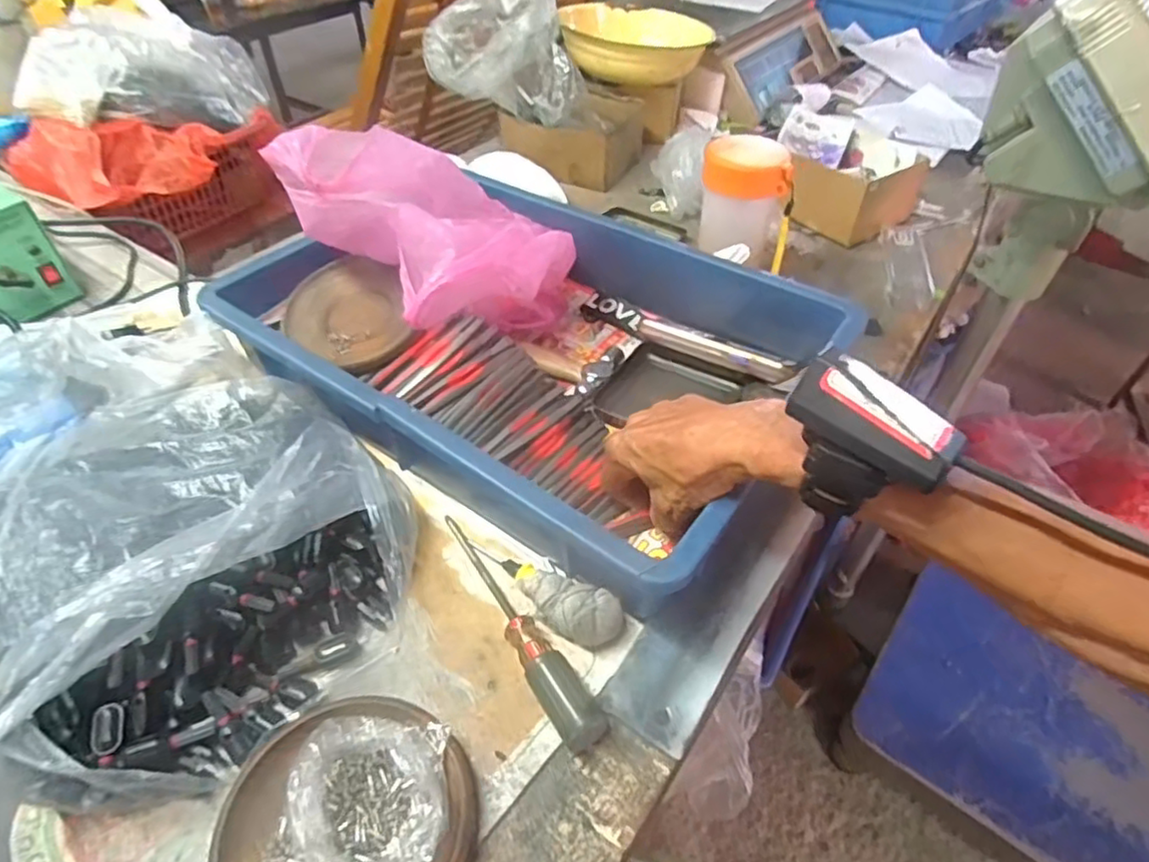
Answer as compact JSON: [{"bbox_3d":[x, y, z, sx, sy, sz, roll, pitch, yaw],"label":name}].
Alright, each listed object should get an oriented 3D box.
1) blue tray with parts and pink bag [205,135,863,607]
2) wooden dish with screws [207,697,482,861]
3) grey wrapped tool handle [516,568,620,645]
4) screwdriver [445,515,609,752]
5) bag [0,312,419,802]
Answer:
[{"bbox_3d":[-0.020,-0.092,0.476,0.383,0.156,0.289,28,52,24],"label":"blue tray with parts and pink bag"},{"bbox_3d":[-0.105,0.178,0.301,0.116,0.044,0.109,0,46,0],"label":"wooden dish with screws"},{"bbox_3d":[-0.004,0.101,0.382,0.065,0.023,0.029,29,52,25],"label":"grey wrapped tool handle"},{"bbox_3d":[-0.037,0.107,0.388,0.026,0.024,0.171,-25,51,-23],"label":"screwdriver"},{"bbox_3d":[-0.276,0.038,0.411,0.360,0.080,0.228,30,53,26],"label":"bag"}]

